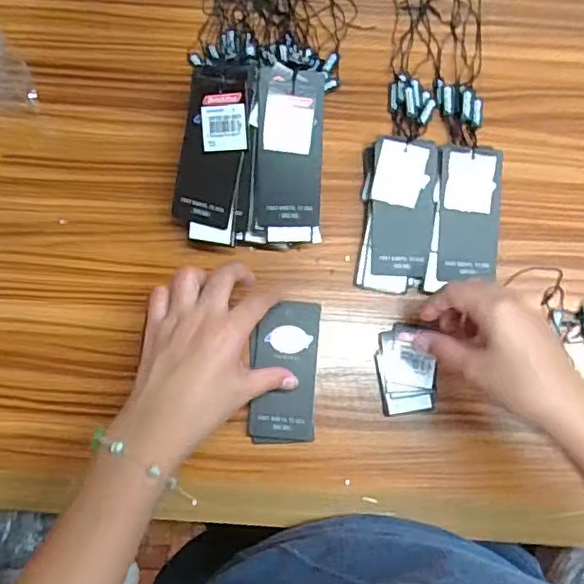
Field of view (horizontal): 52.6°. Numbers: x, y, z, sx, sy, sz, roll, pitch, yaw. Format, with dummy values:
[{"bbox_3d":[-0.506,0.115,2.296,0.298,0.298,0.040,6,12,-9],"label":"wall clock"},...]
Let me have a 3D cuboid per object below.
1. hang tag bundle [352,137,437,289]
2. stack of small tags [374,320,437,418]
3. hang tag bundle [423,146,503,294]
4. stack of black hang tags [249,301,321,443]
[{"bbox_3d":[0.086,-0.063,0.482,0.057,0.030,0.120,5,80,0],"label":"hang tag bundle"},{"bbox_3d":[0.092,0.062,0.477,0.045,0.011,0.071,-6,81,-1],"label":"stack of small tags"},{"bbox_3d":[0.142,-0.059,0.483,0.056,0.031,0.111,5,80,0],"label":"hang tag bundle"},{"bbox_3d":[-0.004,0.064,0.476,0.052,0.010,0.112,6,80,1],"label":"stack of black hang tags"}]

